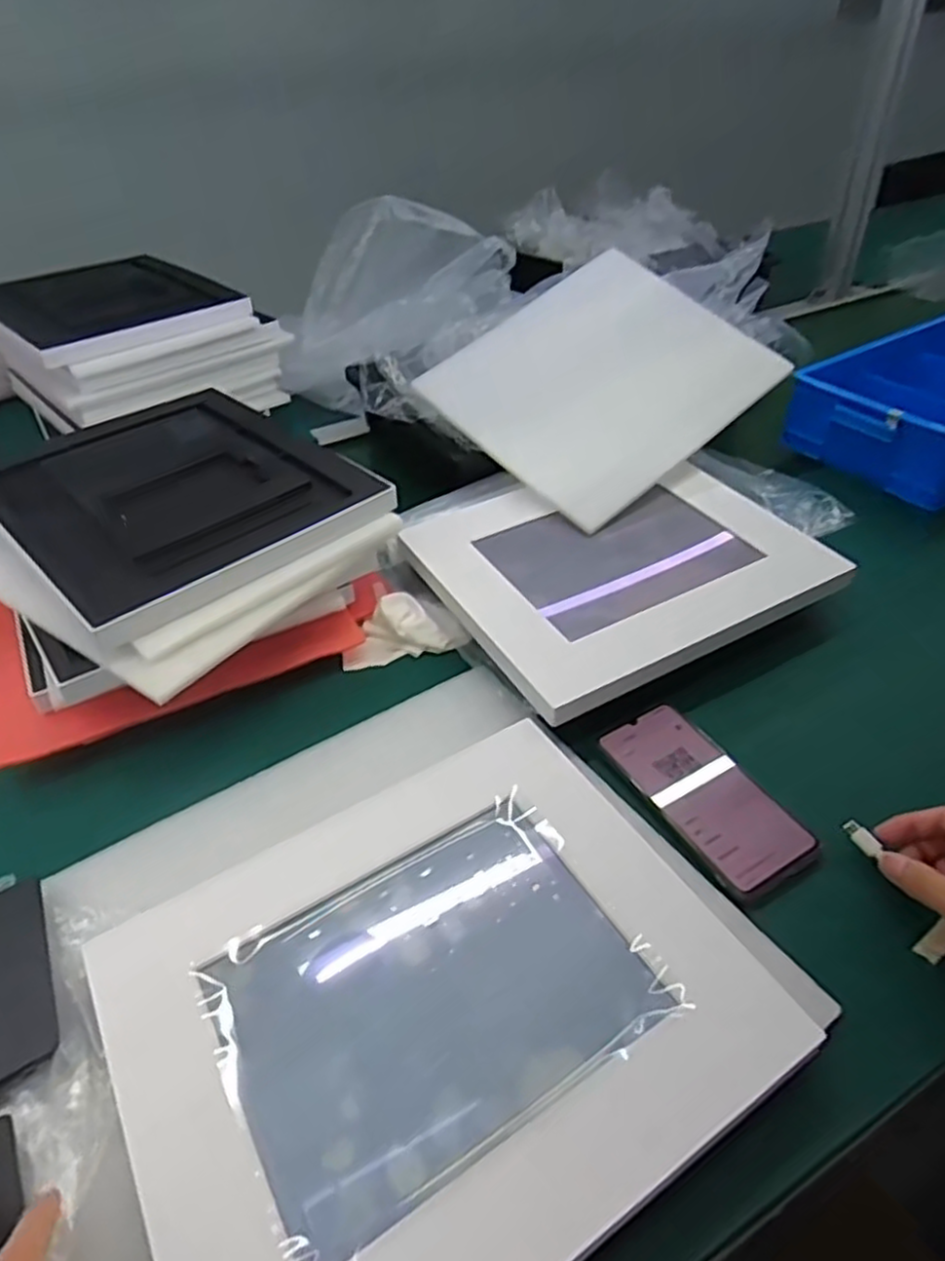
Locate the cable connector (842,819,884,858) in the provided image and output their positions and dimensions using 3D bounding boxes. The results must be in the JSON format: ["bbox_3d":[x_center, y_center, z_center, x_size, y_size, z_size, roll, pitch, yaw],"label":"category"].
[{"bbox_3d":[0.240,0.128,0.459,0.007,0.009,0.023,-22,59,-21],"label":"cable connector"}]

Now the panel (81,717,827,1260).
[{"bbox_3d":[-0.022,0.191,0.394,0.299,0.022,0.255,-24,45,-22],"label":"panel"}]

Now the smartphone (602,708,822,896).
[{"bbox_3d":[0.155,0.106,0.500,0.070,0.013,0.146,-22,44,-21],"label":"smartphone"}]

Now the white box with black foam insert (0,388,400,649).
[{"bbox_3d":[-0.250,-0.119,0.618,0.246,0.027,0.300,-34,49,-31],"label":"white box with black foam insert"}]

